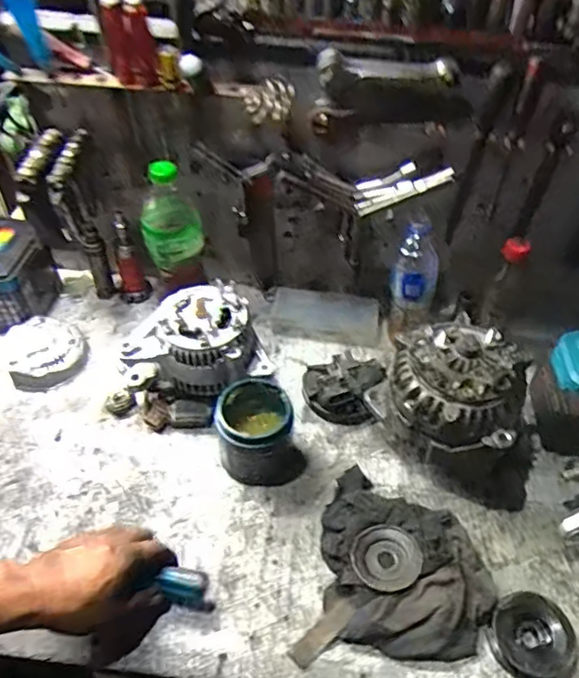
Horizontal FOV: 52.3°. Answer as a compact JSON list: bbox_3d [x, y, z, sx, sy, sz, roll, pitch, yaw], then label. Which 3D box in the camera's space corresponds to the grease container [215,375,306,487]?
[{"bbox_3d":[-0.036,0.109,0.732,0.101,0.096,0.105,-4,47,-6],"label":"grease container"}]

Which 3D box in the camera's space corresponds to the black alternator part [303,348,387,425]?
[{"bbox_3d":[0.071,0.063,0.806,0.110,0.059,0.094,15,48,11],"label":"black alternator part"}]

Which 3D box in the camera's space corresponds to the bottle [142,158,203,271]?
[{"bbox_3d":[-0.156,-0.169,0.772,0.082,0.130,0.083,-6,47,-8],"label":"bottle"}]

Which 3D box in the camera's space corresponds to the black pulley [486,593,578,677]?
[{"bbox_3d":[0.246,0.303,0.598,0.073,0.046,0.084,-8,48,-10],"label":"black pulley"}]

